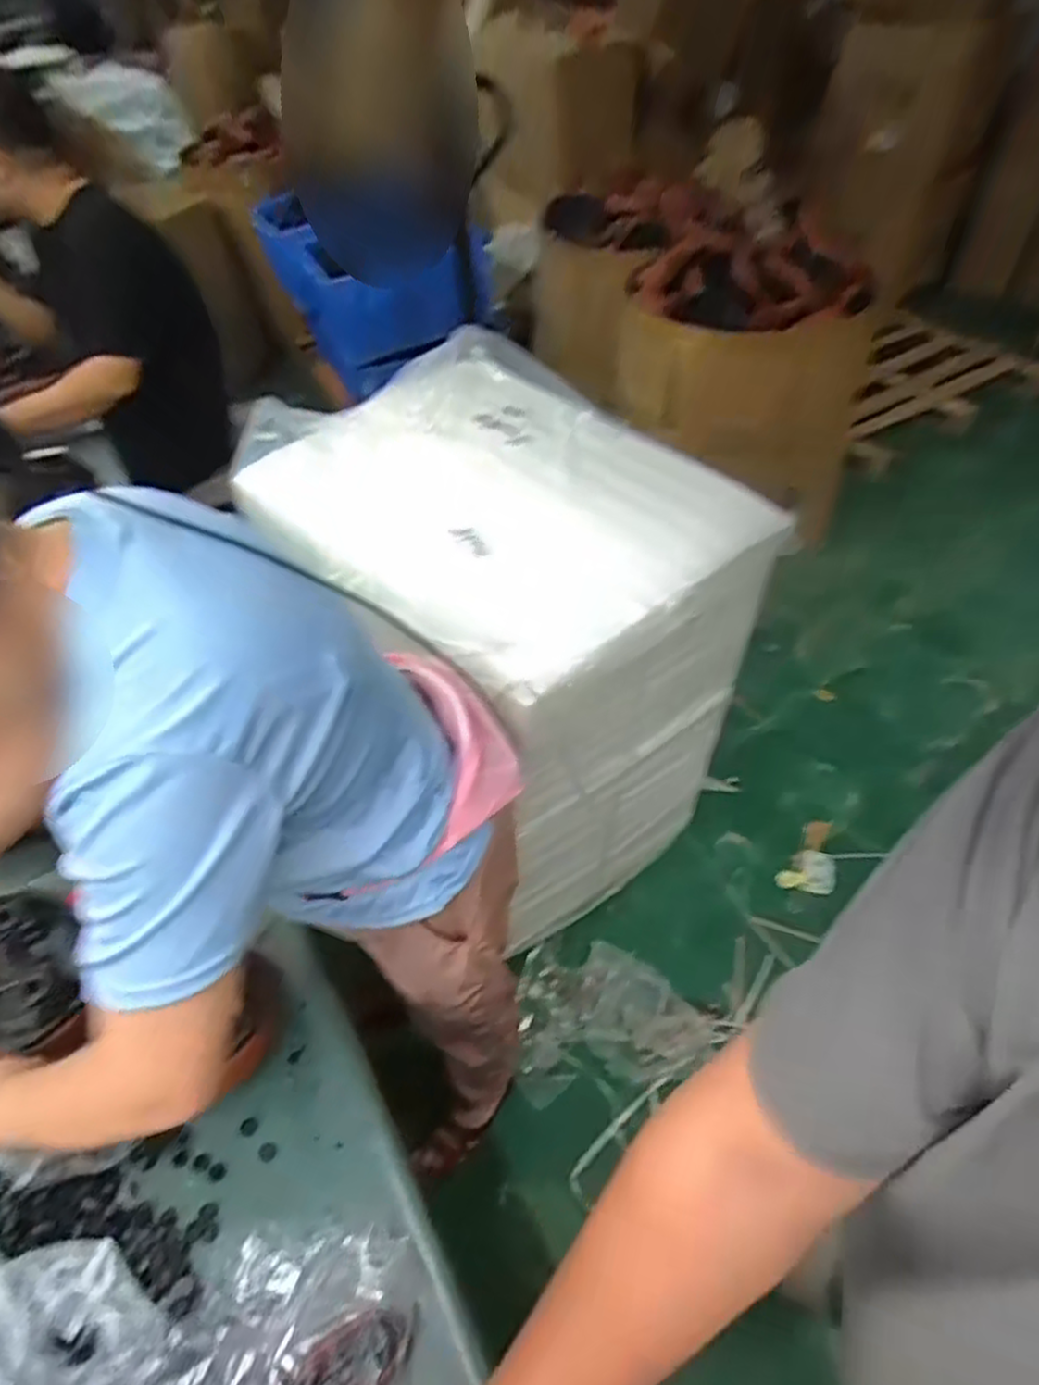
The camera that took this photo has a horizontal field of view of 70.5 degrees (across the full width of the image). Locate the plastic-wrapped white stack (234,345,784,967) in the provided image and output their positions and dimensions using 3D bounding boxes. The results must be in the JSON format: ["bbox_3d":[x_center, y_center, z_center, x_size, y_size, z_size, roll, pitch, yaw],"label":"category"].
[{"bbox_3d":[-0.029,-0.072,1.466,0.561,0.844,0.810,-30,52,-22],"label":"plastic-wrapped white stack"}]

